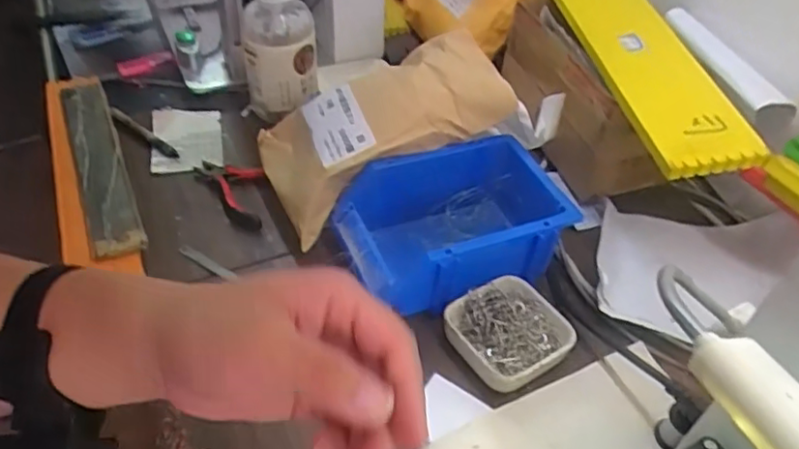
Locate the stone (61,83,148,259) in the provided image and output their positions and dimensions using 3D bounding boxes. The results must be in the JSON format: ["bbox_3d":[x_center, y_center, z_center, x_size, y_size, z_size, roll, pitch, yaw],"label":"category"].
[{"bbox_3d":[-0.298,-0.063,0.626,0.044,0.018,0.264,-17,49,-20],"label":"stone"}]

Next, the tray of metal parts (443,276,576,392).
[{"bbox_3d":[0.085,0.087,0.501,0.086,0.032,0.080,-26,52,-27],"label":"tray of metal parts"}]

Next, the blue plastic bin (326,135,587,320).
[{"bbox_3d":[0.048,0.003,0.552,0.191,0.077,0.123,-13,47,-16],"label":"blue plastic bin"}]

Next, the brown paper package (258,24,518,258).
[{"bbox_3d":[-0.017,-0.084,0.571,0.234,0.068,0.127,-26,45,7],"label":"brown paper package"}]

